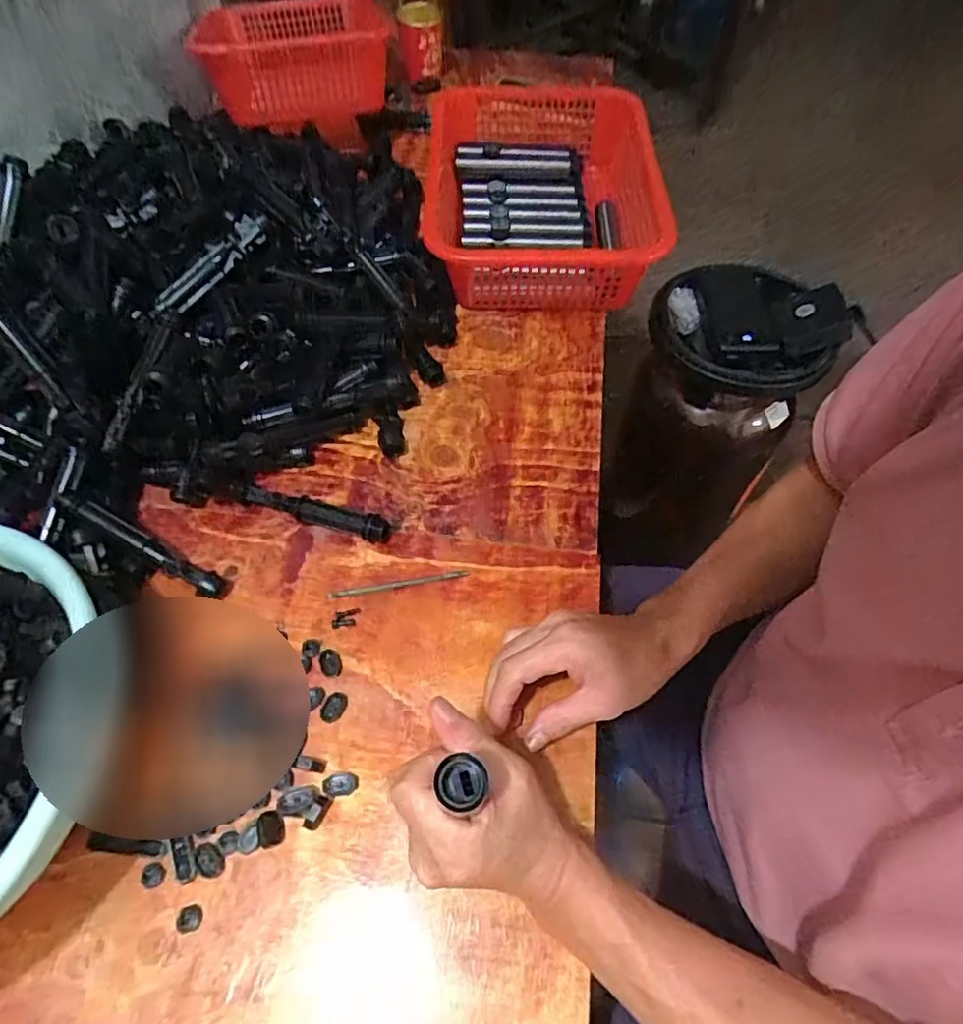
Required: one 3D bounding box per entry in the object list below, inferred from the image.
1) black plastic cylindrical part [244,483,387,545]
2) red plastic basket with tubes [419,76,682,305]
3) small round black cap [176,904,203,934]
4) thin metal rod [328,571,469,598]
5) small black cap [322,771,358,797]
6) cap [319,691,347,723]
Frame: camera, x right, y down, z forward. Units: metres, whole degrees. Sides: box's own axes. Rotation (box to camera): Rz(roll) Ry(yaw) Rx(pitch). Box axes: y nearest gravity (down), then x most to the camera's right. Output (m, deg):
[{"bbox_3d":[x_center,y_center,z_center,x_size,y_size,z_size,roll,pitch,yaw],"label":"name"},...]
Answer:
[{"bbox_3d":[-0.144,-0.001,0.518,0.133,0.024,0.020,14,59,9],"label":"black plastic cylindrical part"},{"bbox_3d":[0.071,-0.370,0.700,0.252,0.093,0.361,2,58,2],"label":"red plastic basket with tubes"},{"bbox_3d":[-0.182,0.254,0.373,0.015,0.004,0.014,1,58,-2],"label":"small round black cap"},{"bbox_3d":[-0.068,0.059,0.490,0.113,0.004,0.006,-8,59,-8],"label":"thin metal rod"},{"bbox_3d":[-0.097,0.187,0.412,0.023,0.005,0.015,-10,59,-6],"label":"small black cap"},{"bbox_3d":[-0.108,0.142,0.438,0.016,0.004,0.023,18,60,11],"label":"cap"}]

